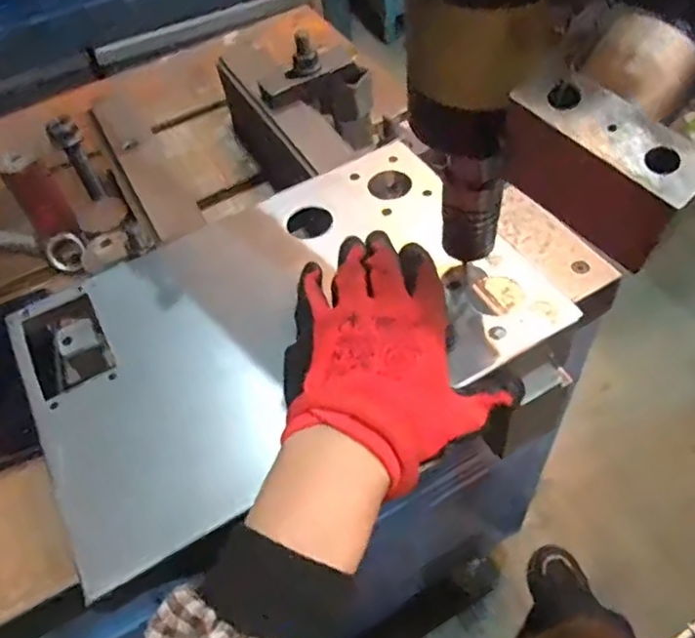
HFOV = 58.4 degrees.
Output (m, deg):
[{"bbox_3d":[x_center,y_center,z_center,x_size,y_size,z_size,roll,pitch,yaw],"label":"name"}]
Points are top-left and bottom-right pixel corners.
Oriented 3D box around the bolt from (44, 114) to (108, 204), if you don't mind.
[{"bbox_3d":[-0.237,-0.140,0.547,0.024,0.083,0.026,-32,57,-17],"label":"bolt"}]

